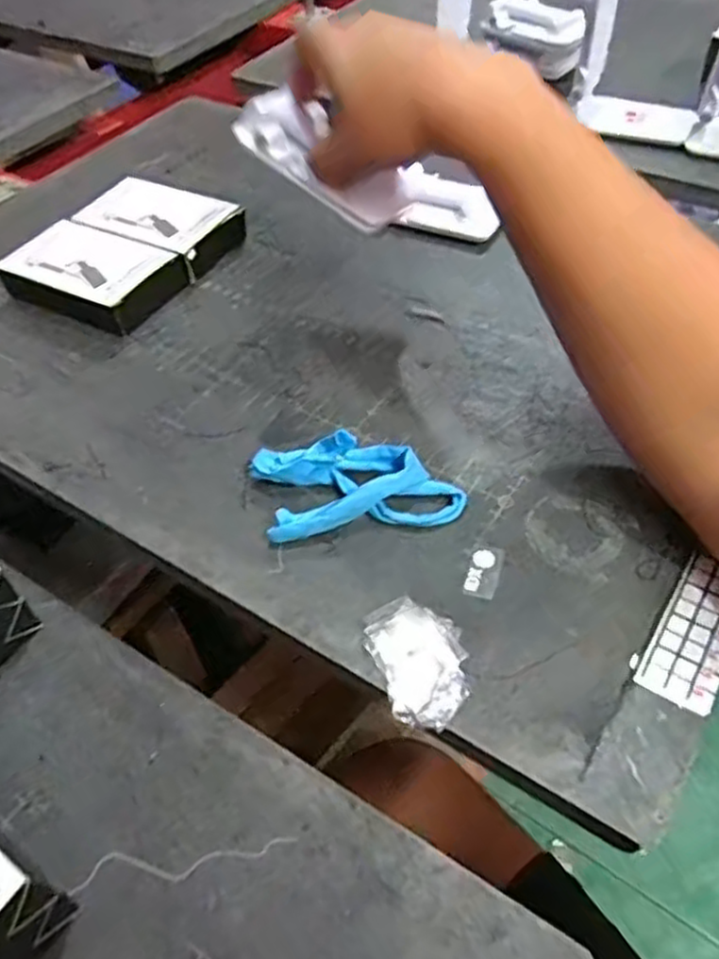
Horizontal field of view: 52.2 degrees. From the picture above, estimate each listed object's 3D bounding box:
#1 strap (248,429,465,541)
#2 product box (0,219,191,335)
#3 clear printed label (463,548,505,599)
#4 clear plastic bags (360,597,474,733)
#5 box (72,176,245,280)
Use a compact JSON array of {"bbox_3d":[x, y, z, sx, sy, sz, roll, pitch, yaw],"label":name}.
[{"bbox_3d":[-0.001,0.002,0.392,0.106,0.024,0.054,-8,50,-2],"label":"strap"},{"bbox_3d":[-0.192,-0.146,0.530,0.115,0.030,0.072,19,54,19],"label":"product box"},{"bbox_3d":[0.062,0.045,0.364,0.015,0.004,0.029,13,52,15],"label":"clear printed label"},{"bbox_3d":[0.029,0.082,0.335,0.041,0.004,0.062,-19,51,-11],"label":"clear plastic bags"},{"bbox_3d":[-0.152,-0.192,0.566,0.117,0.032,0.067,19,54,19],"label":"box"}]

